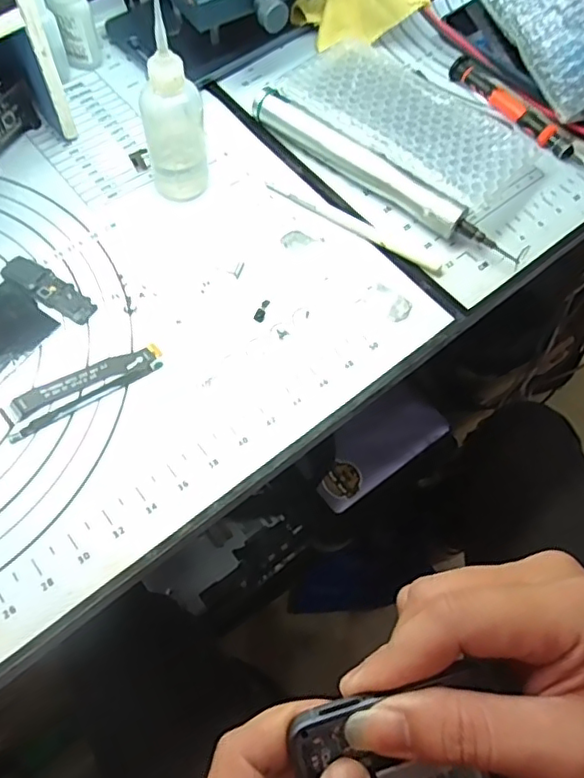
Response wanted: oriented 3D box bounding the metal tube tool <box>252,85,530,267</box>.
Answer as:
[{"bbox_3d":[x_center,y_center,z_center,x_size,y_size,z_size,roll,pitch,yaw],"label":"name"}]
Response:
[{"bbox_3d":[0.061,-0.146,0.400,0.214,0.025,0.025,35,67,13],"label":"metal tube tool"}]

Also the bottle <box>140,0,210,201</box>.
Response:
[{"bbox_3d":[-0.070,-0.168,0.340,0.036,0.139,0.031,-7,65,-7],"label":"bottle"}]

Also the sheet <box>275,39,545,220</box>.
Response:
[{"bbox_3d":[0.081,-0.187,0.421,0.171,0.034,0.091,38,68,14],"label":"sheet"}]

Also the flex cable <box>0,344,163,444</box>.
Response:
[{"bbox_3d":[-0.117,-0.002,0.333,0.089,0.004,0.023,-28,69,-16],"label":"flex cable"}]

